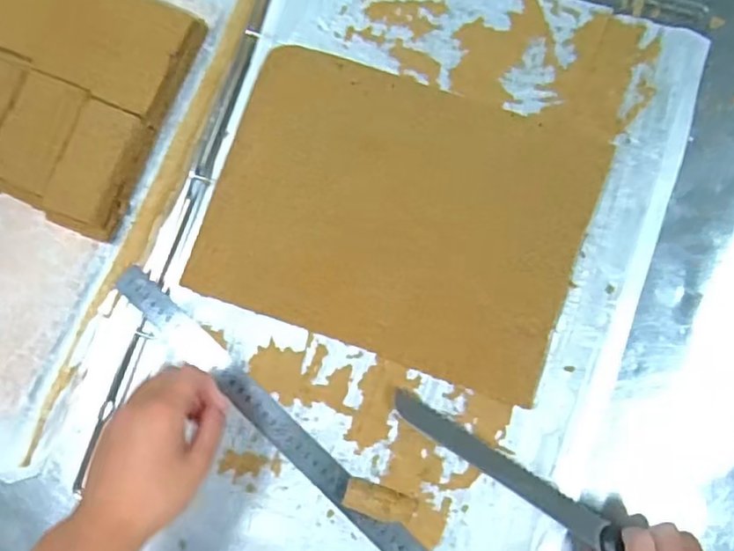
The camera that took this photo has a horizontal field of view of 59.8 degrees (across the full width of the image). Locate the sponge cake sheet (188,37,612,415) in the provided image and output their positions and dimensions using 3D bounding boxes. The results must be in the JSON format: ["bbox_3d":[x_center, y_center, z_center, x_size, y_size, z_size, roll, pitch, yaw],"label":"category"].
[{"bbox_3d":[0.026,-0.053,0.551,0.311,0.024,0.235,18,85,5],"label":"sponge cake sheet"}]

